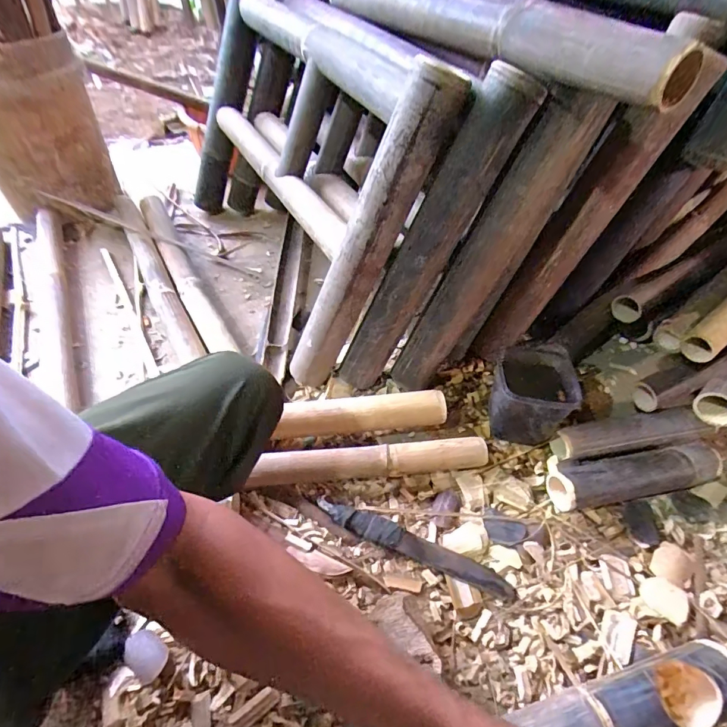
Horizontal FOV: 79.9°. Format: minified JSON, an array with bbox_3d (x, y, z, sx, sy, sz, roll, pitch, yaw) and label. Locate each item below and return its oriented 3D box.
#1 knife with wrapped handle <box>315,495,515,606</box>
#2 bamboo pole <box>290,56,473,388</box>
[{"bbox_3d":[0.068,0.249,0.596,0.282,0.016,0.034,18,52,13],"label":"knife with wrapped handle"},{"bbox_3d":[-0.004,-0.158,0.642,0.066,0.506,0.057,-4,45,-40],"label":"bamboo pole"}]

